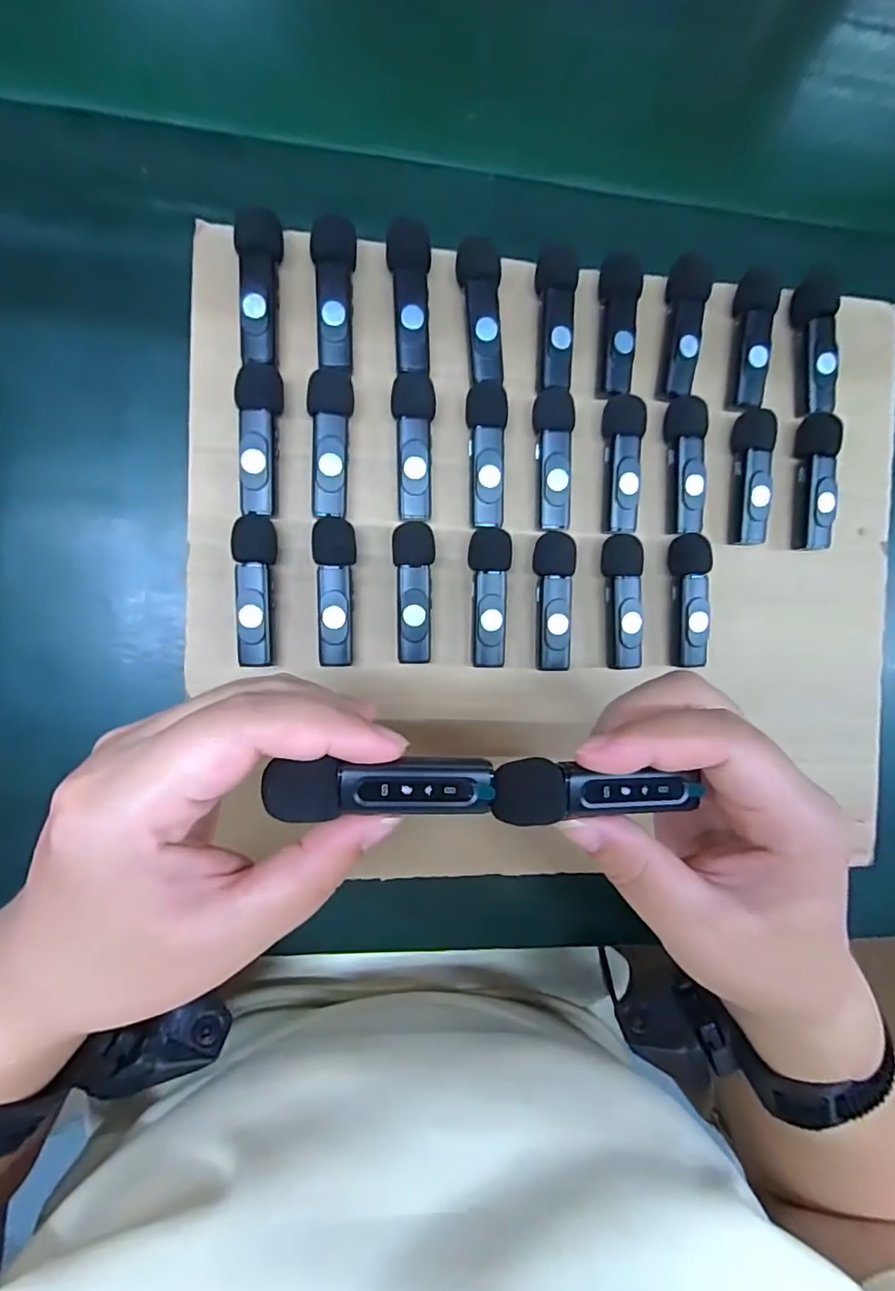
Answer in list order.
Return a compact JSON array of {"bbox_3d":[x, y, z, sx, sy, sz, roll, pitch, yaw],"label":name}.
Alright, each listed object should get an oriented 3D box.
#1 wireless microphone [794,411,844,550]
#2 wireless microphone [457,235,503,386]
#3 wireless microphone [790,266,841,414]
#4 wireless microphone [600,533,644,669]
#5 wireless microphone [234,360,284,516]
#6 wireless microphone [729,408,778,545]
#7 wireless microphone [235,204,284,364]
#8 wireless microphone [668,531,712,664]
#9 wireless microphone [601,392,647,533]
[{"bbox_3d":[0.185,-0.082,0.280,0.014,0.016,0.066,2,89,-8],"label":"wireless microphone"},{"bbox_3d":[0.015,-0.152,0.254,0.019,0.009,0.061,-3,89,-8],"label":"wireless microphone"},{"bbox_3d":[0.183,-0.150,0.277,0.017,0.016,0.066,-8,90,-8],"label":"wireless microphone"},{"bbox_3d":[0.085,-0.021,0.271,0.017,0.014,0.063,-3,90,-8],"label":"wireless microphone"},{"bbox_3d":[-0.082,-0.090,0.243,0.018,0.010,0.064,0,89,-8],"label":"wireless microphone"},{"bbox_3d":[0.150,-0.083,0.276,0.016,0.016,0.064,2,89,-8],"label":"wireless microphone"},{"bbox_3d":[-0.082,-0.155,0.243,0.018,0.012,0.062,2,89,-8],"label":"wireless microphone"},{"bbox_3d":[0.119,-0.022,0.276,0.016,0.016,0.064,-1,89,-8],"label":"wireless microphone"},{"bbox_3d":[0.085,-0.087,0.267,0.017,0.012,0.063,-3,90,-8],"label":"wireless microphone"}]

